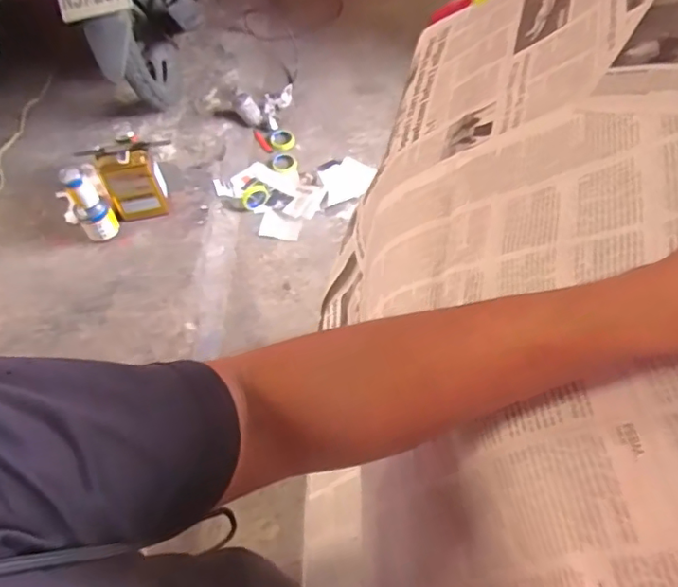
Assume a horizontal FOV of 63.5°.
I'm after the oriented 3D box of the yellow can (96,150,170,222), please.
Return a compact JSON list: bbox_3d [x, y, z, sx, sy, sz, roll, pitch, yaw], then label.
[{"bbox_3d":[-0.666,-0.344,1.769,0.169,0.250,0.081,-13,58,-7],"label":"yellow can"}]

